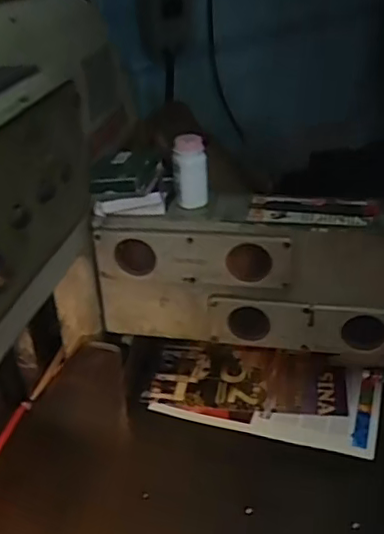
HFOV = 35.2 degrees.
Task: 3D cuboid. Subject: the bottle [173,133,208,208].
[{"bbox_3d":[-0.002,-0.111,0.696,0.038,0.086,0.030,-4,30,-2],"label":"bottle"}]

